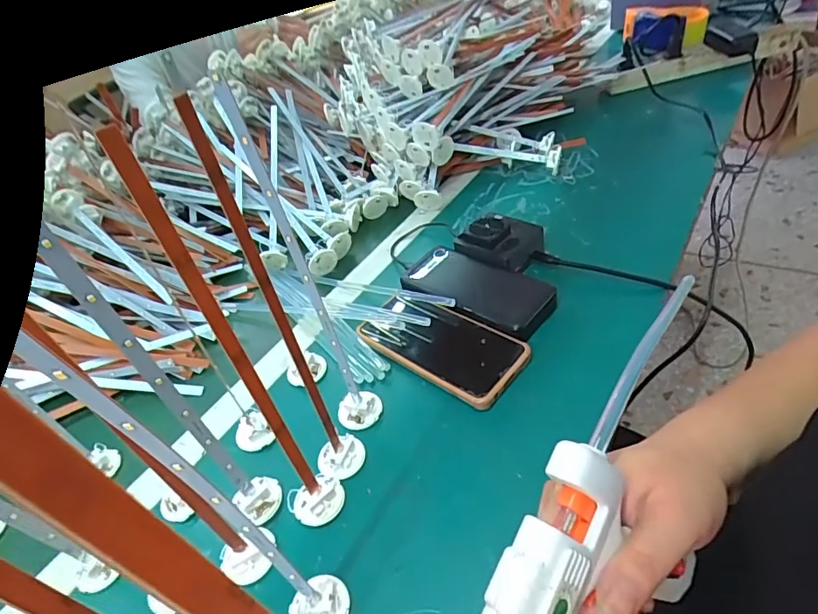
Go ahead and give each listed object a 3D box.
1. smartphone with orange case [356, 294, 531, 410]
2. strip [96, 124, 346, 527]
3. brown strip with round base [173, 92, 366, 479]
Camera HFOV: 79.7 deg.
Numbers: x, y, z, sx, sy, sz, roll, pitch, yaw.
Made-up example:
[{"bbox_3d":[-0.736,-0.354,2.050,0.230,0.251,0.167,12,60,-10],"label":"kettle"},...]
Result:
[{"bbox_3d":[0.030,0.034,0.469,0.157,0.018,0.078,22,52,35],"label":"smartphone with orange case"},{"bbox_3d":[-0.088,0.042,0.286,0.034,0.285,0.053,-24,46,-16],"label":"strip"},{"bbox_3d":[-0.069,0.021,0.305,0.034,0.288,0.038,-20,40,-7],"label":"brown strip with round base"}]

